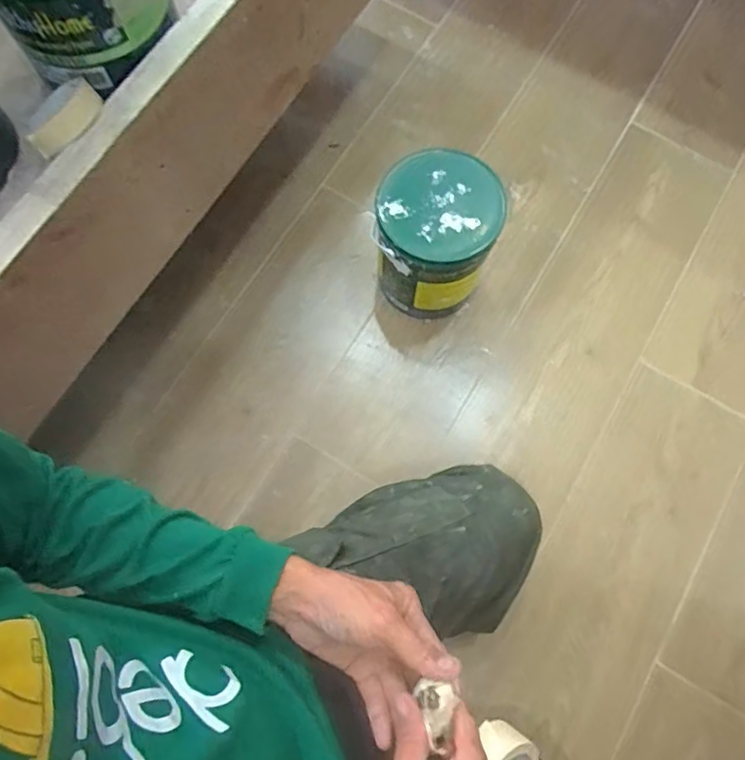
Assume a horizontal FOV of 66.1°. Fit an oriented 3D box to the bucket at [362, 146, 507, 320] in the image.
[{"bbox_3d":[0.091,-0.202,0.860,0.163,0.211,0.170,0,74,0],"label":"bucket"}]

